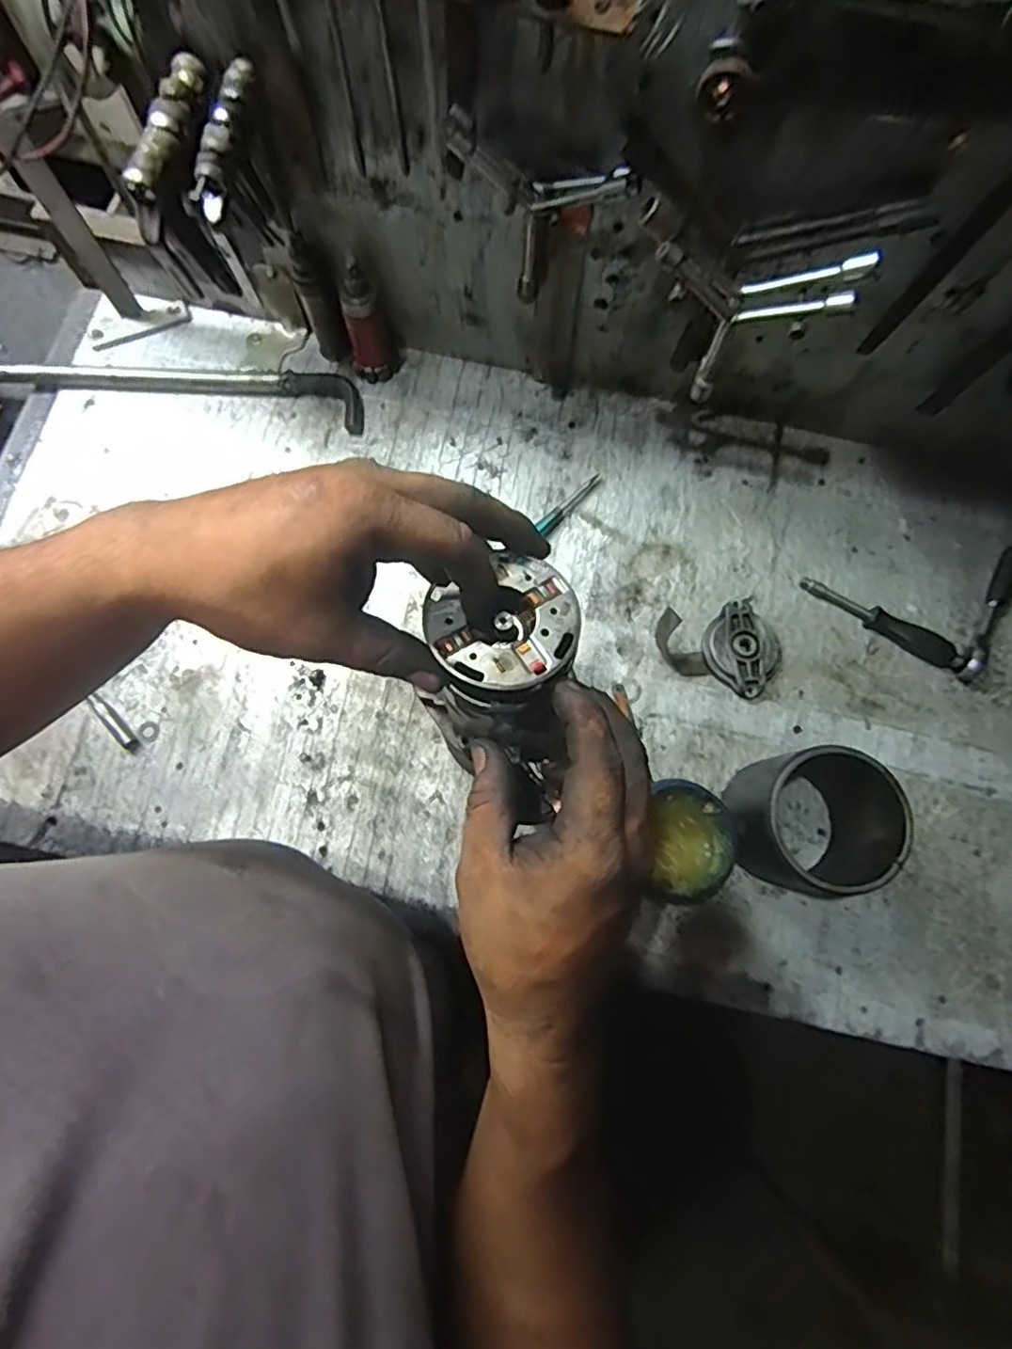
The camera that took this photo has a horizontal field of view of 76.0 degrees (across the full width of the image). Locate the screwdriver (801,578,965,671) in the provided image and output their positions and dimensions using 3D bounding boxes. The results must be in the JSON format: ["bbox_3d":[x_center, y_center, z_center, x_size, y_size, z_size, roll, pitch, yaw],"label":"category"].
[{"bbox_3d":[0.368,-0.051,0.634,0.161,0.024,0.027,29,77,5],"label":"screwdriver"}]

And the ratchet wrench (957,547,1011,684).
[{"bbox_3d":[0.483,-0.062,0.636,0.022,0.020,0.160,30,77,6],"label":"ratchet wrench"}]

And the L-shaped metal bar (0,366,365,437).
[{"bbox_3d":[-0.341,-0.305,0.673,0.384,0.016,0.049,7,76,0],"label":"L-shaped metal bar"}]

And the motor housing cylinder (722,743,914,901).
[{"bbox_3d":[0.261,0.124,0.544,0.123,0.121,0.122,10,76,1],"label":"motor housing cylinder"}]

